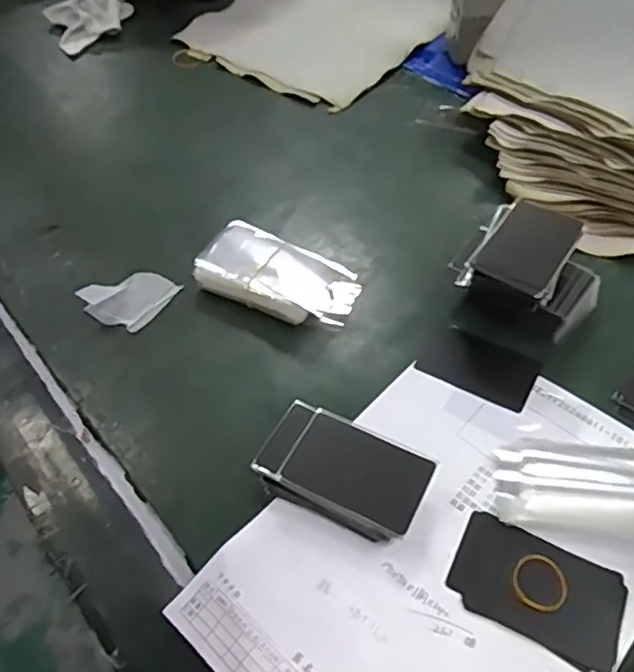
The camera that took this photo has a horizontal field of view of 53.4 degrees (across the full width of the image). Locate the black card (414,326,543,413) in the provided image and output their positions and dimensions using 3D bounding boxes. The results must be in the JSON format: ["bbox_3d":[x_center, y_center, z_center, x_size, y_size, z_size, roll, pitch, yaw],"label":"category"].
[{"bbox_3d":[0.124,0.023,0.483,0.082,0.005,0.051,24,56,23],"label":"black card"}]

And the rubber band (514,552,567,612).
[{"bbox_3d":[0.132,0.145,0.373,0.031,0.004,0.031,-2,50,3],"label":"rubber band"}]

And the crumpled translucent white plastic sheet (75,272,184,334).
[{"bbox_3d":[-0.153,-0.035,0.525,0.048,0.030,0.064,25,56,24],"label":"crumpled translucent white plastic sheet"}]

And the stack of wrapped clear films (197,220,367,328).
[{"bbox_3d":[-0.034,-0.050,0.529,0.129,0.031,0.069,20,54,20],"label":"stack of wrapped clear films"}]

